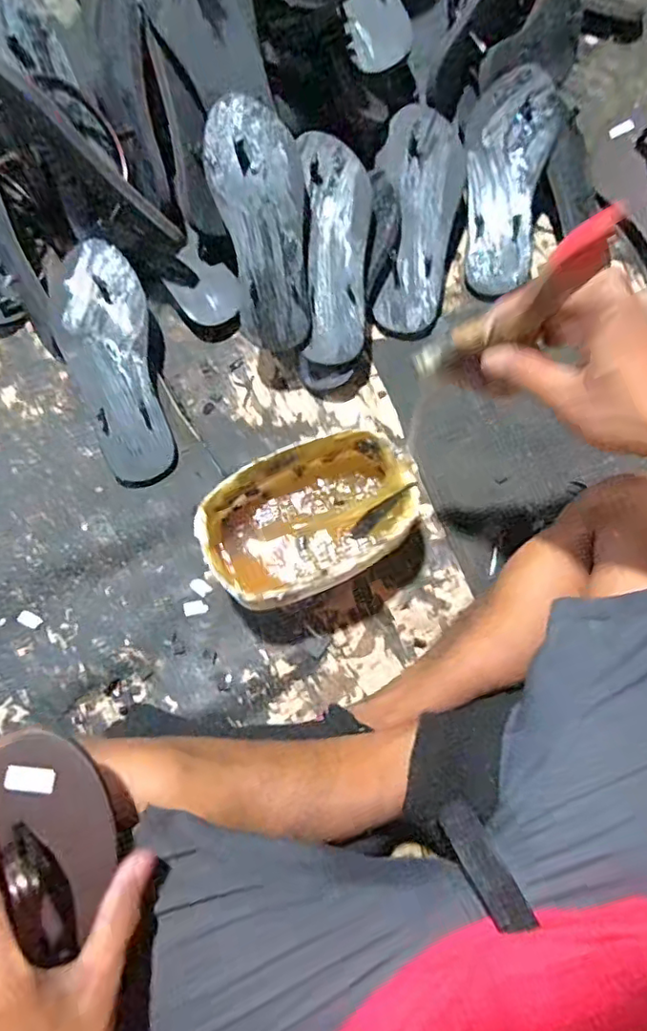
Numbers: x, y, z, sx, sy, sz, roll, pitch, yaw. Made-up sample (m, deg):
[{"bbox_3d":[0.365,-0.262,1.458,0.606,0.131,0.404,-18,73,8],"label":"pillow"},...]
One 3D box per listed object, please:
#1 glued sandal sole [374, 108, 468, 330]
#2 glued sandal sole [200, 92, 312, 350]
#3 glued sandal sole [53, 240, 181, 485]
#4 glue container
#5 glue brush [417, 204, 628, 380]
[{"bbox_3d":[0.105,-0.327,0.640,0.086,0.009,0.247,5,91,3],"label":"glued sandal sole"},{"bbox_3d":[-0.059,-0.285,0.572,0.086,0.017,0.226,-11,104,-1],"label":"glued sandal sole"},{"bbox_3d":[-0.224,-0.159,0.618,0.095,0.022,0.254,-15,91,-2],"label":"glued sandal sole"},{"bbox_3d":[-0.012,0.005,0.557,0.197,0.087,0.132,-19,77,-5],"label":"glue container"},{"bbox_3d":[0.114,-0.122,0.353,0.019,0.155,0.027,-3,74,-35],"label":"glue brush"}]

